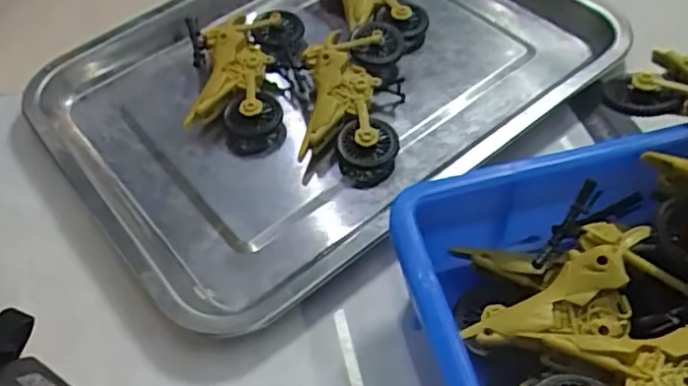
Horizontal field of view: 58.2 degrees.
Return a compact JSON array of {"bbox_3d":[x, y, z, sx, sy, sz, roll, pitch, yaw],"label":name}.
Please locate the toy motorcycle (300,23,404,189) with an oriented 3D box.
[{"bbox_3d":[0.007,-0.062,0.401,0.063,0.030,0.122,-1,53,4],"label":"toy motorcycle"}]

